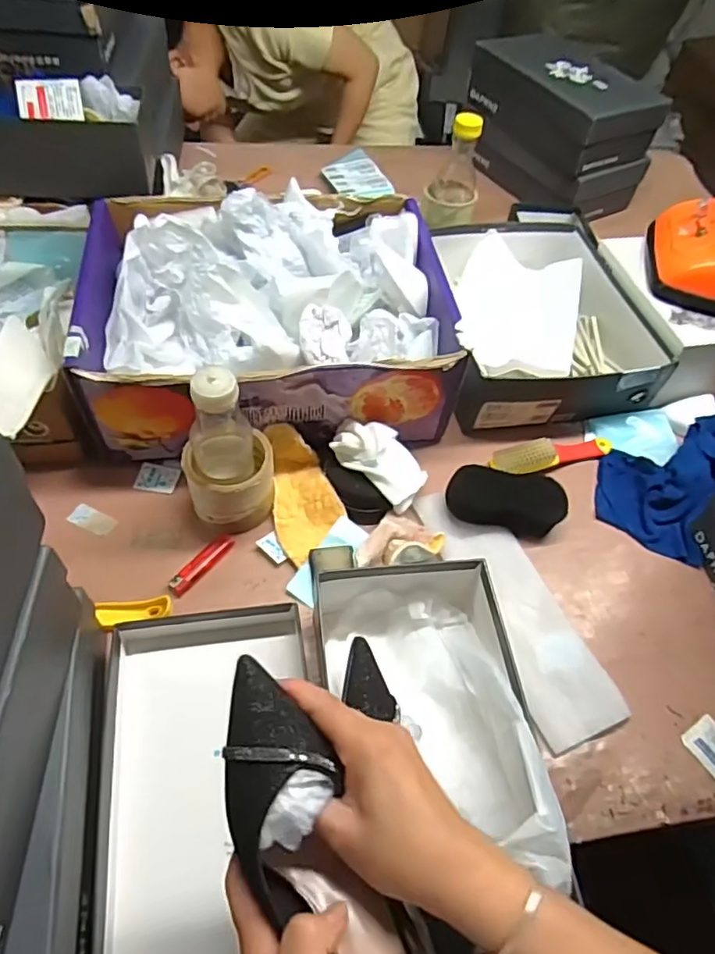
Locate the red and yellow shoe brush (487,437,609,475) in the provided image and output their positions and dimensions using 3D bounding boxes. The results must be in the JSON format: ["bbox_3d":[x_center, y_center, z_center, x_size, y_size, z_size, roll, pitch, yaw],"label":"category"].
[{"bbox_3d":[0.241,-0.030,0.723,0.154,0.035,0.037,-10,56,-13],"label":"red and yellow shoe brush"}]

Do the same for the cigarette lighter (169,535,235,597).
[{"bbox_3d":[-0.160,0.088,0.612,0.021,0.006,0.081,34,58,18],"label":"cigarette lighter"}]

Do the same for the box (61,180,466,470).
[{"bbox_3d":[-0.106,-0.196,0.727,0.402,0.154,0.324,-3,55,-8],"label":"box"}]

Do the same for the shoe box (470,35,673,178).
[{"bbox_3d":[0.346,-0.637,1.023,0.167,0.127,0.303,-27,61,-23],"label":"shoe box"}]

